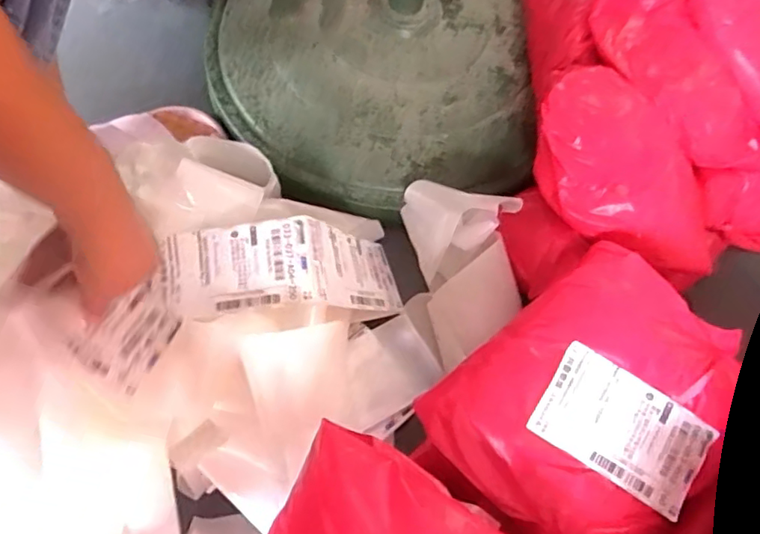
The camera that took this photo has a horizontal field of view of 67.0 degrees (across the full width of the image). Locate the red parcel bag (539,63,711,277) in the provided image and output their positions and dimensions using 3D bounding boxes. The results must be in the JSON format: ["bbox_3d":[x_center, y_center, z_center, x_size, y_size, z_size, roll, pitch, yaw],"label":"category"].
[{"bbox_3d":[0.212,-0.080,0.521,0.115,0.057,0.198,-32,94,-9],"label":"red parcel bag"}]

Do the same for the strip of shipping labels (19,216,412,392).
[{"bbox_3d":[-0.122,0.021,0.488,0.300,0.085,0.098,-14,67,-19],"label":"strip of shipping labels"}]

